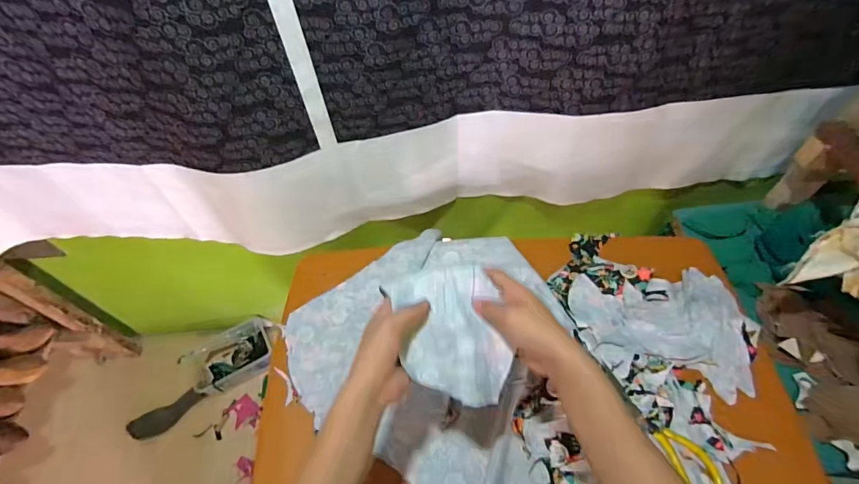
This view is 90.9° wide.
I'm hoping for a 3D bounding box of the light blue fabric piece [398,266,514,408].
[{"bbox_3d":[0.024,0.096,0.442,0.101,0.041,0.142,-14,57,-6],"label":"light blue fabric piece"}]

